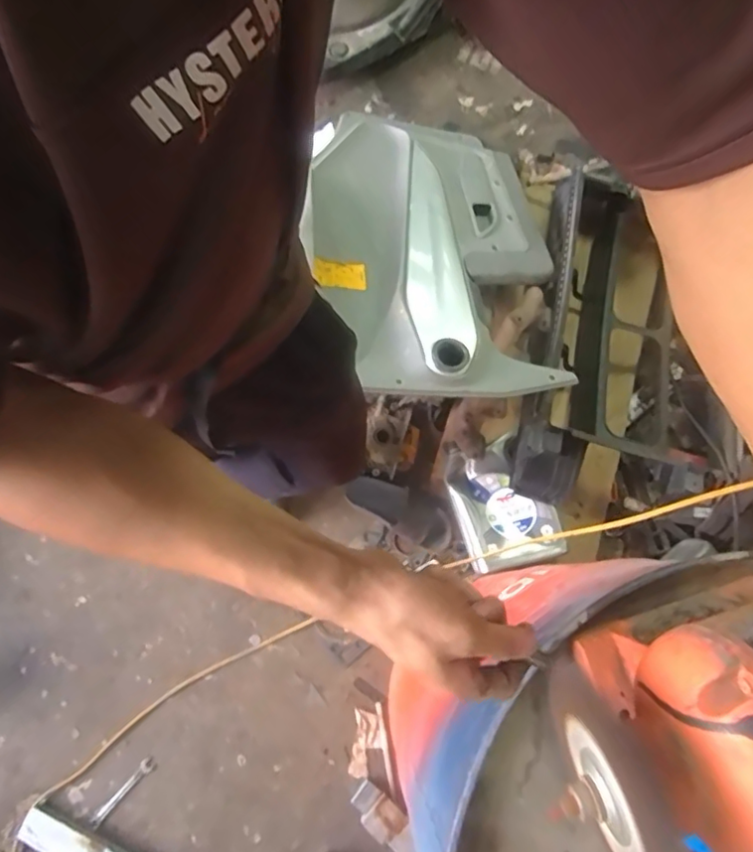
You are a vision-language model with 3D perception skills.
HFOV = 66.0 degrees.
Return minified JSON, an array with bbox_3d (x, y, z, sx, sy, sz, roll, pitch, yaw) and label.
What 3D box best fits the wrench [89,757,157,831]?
[{"bbox_3d":[-0.549,0.790,1.247,0.168,0.012,0.031,-43,80,-10],"label":"wrench"}]

